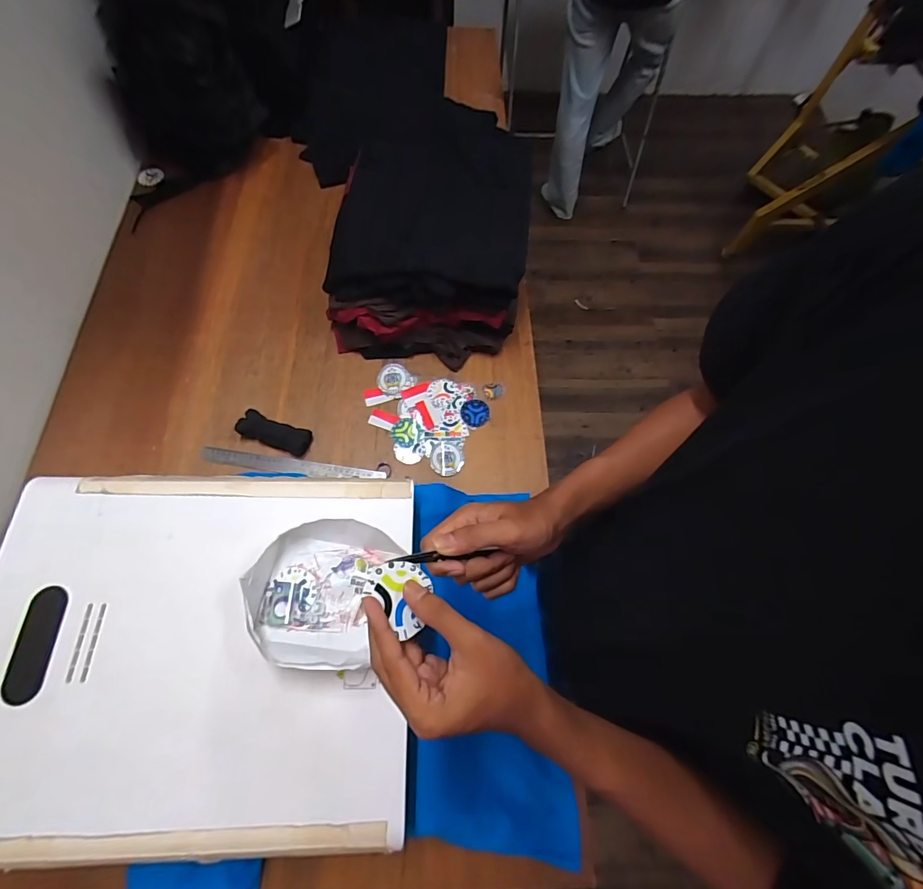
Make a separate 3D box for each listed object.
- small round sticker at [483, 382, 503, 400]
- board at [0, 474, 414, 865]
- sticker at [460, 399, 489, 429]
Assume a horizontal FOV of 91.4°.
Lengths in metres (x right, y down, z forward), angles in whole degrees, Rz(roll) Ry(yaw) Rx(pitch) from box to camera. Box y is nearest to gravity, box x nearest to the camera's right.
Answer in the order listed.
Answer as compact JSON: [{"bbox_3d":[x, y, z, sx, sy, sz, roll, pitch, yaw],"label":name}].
[{"bbox_3d":[0.060,-0.102,0.858,0.037,0.007,0.037,1,68,-2],"label":"small round sticker"},{"bbox_3d":[-0.315,0.222,0.515,0.498,0.032,0.397,0,68,-3],"label":"board"},{"bbox_3d":[0.025,-0.058,0.837,0.052,0.008,0.056,1,68,-2],"label":"sticker"}]

